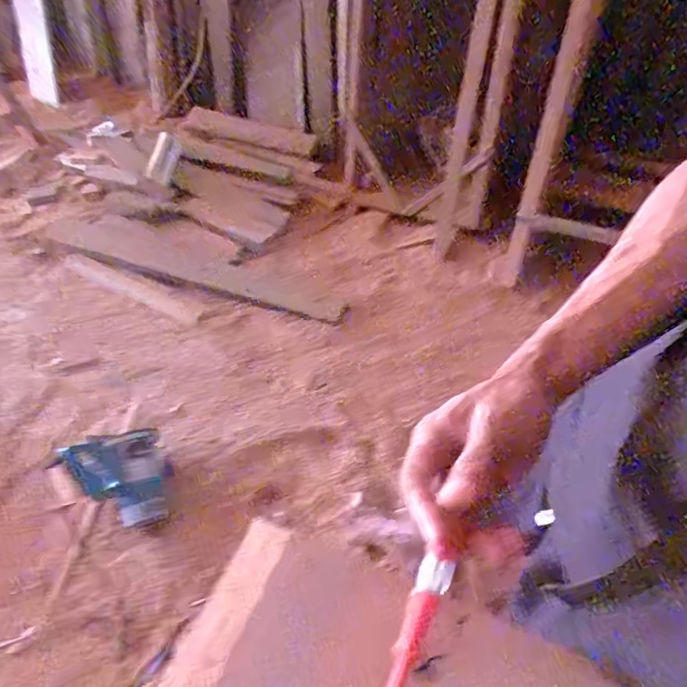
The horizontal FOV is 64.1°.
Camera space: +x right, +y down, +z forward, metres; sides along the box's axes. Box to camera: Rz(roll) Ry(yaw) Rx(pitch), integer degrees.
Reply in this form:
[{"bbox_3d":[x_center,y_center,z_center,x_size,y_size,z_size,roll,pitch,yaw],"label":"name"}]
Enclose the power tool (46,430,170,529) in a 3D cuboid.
[{"bbox_3d":[-0.543,0.332,1.365,0.220,0.192,0.198,-26,52,-22],"label":"power tool"}]

